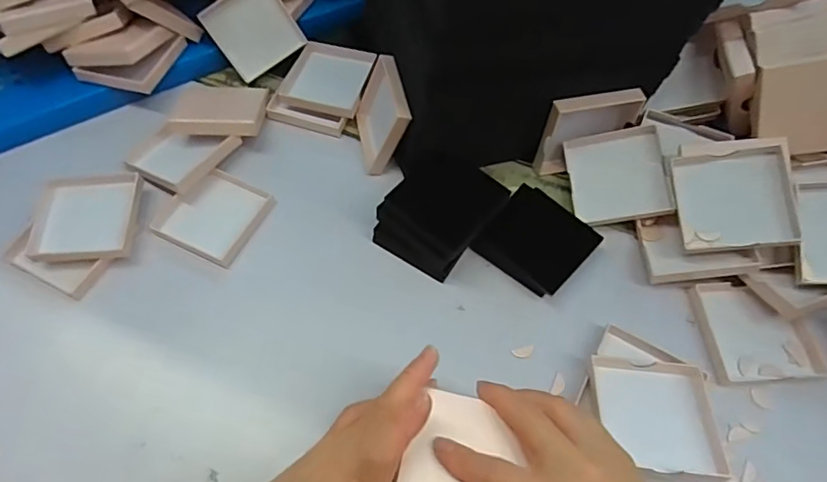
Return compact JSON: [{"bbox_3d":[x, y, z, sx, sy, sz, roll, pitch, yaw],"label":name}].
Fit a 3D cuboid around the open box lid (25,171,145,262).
[{"bbox_3d":[-0.269,-0.022,0.426,0.080,0.011,0.078,-1,61,-2],"label":"open box lid"}]

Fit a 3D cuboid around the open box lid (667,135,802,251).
[{"bbox_3d":[0.254,-0.039,0.412,0.080,0.017,0.094,-5,73,20],"label":"open box lid"}]

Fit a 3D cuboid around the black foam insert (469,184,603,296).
[{"bbox_3d":[0.103,-0.001,0.433,0.079,0.005,0.074,40,85,18],"label":"black foam insert"}]

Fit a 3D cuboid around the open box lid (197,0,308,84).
[{"bbox_3d":[-0.159,-0.211,0.514,0.075,0.019,0.075,-37,114,-6],"label":"open box lid"}]

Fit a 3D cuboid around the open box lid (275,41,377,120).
[{"bbox_3d":[-0.083,-0.160,0.503,0.082,0.016,0.072,17,76,11],"label":"open box lid"}]

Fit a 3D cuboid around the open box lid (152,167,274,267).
[{"bbox_3d":[-0.171,-0.023,0.447,0.077,0.013,0.076,27,64,12],"label":"open box lid"}]

